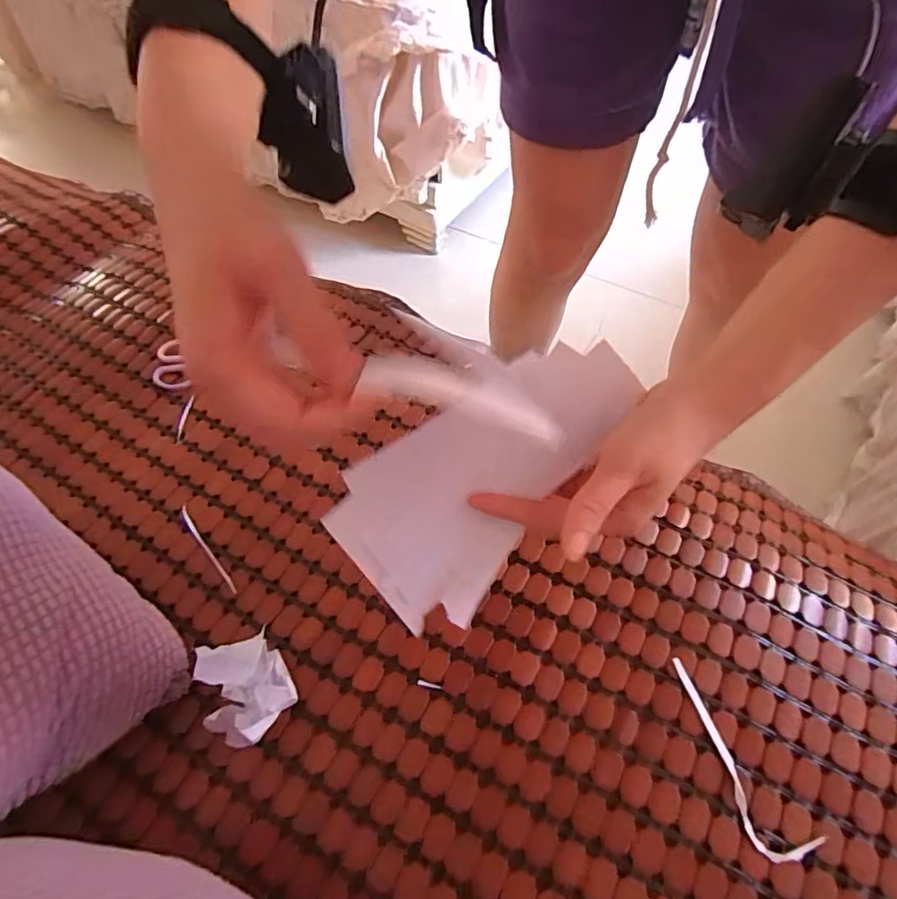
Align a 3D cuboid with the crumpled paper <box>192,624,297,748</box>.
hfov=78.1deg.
[{"bbox_3d":[-0.127,0.150,0.343,0.038,0.089,0.058,33,64,22],"label":"crumpled paper"}]

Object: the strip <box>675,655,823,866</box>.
[{"bbox_3d":[0.178,0.199,0.355,0.037,0.004,0.123,-28,60,-15],"label":"strip"}]

